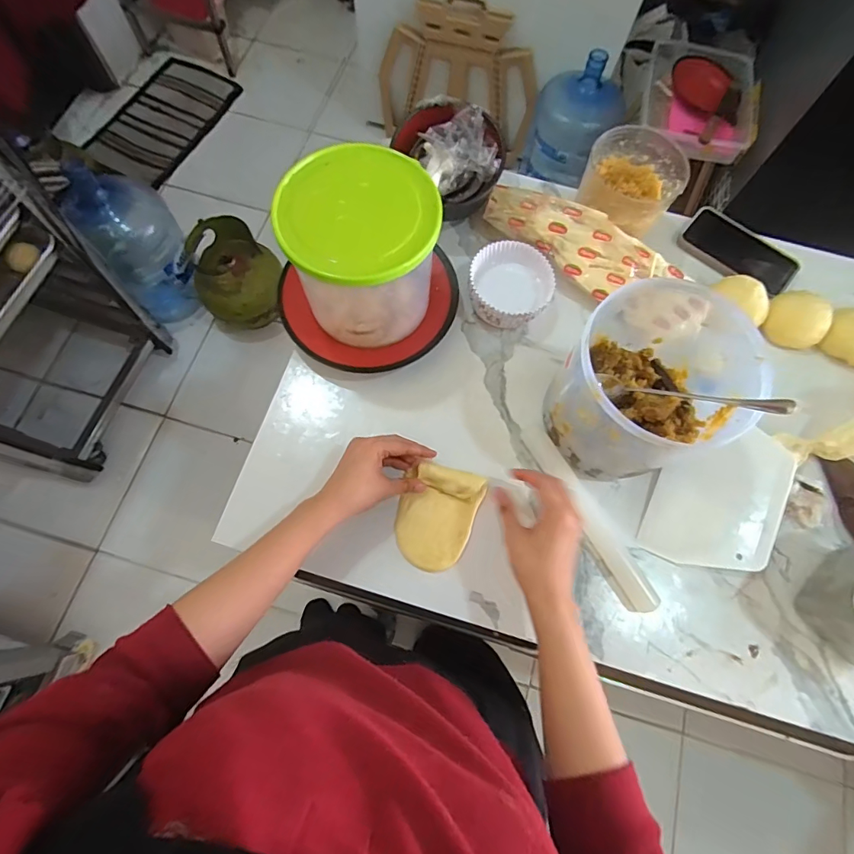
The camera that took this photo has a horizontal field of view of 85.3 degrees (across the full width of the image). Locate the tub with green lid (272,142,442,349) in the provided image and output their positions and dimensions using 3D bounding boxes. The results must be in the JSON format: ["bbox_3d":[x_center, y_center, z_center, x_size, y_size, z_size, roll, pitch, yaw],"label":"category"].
[{"bbox_3d":[-0.067,-0.181,0.502,0.154,0.151,0.140,-2,71,-3],"label":"tub with green lid"}]

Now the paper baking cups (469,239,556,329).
[{"bbox_3d":[0.102,-0.173,0.576,0.103,0.042,0.104,2,71,-1],"label":"paper baking cups"}]

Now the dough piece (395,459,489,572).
[{"bbox_3d":[0.011,0.096,0.496,0.083,0.021,0.106,15,71,3],"label":"dough piece"}]

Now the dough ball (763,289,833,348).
[{"bbox_3d":[0.463,-0.134,0.579,0.069,0.038,0.061,26,72,7],"label":"dough ball"}]

